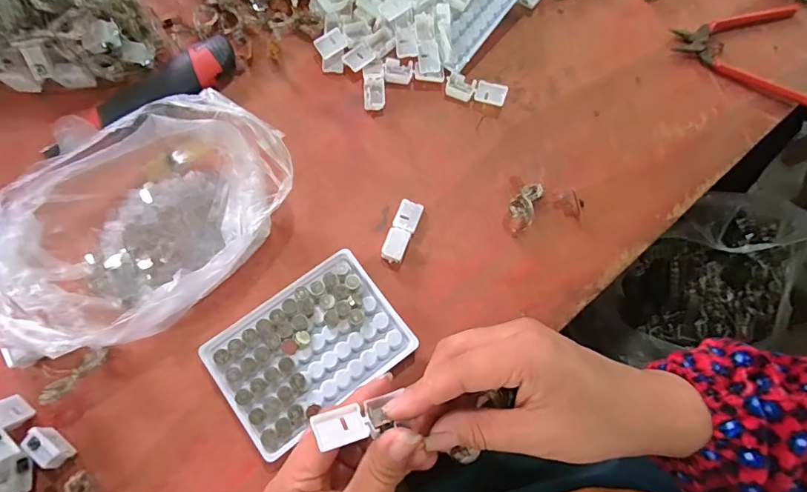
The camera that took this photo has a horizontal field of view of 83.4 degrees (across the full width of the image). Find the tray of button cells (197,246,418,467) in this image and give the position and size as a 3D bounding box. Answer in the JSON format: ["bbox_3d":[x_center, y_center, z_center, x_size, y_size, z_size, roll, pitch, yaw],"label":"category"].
[{"bbox_3d":[-0.068,0.073,0.330,0.128,0.018,0.093,-35,79,-13],"label":"tray of button cells"}]

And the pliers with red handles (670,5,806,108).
[{"bbox_3d":[0.337,-0.193,0.448,0.129,0.018,0.115,7,73,-2],"label":"pliers with red handles"}]

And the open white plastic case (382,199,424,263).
[{"bbox_3d":[-0.001,-0.013,0.370,0.019,0.013,0.055,20,73,2],"label":"open white plastic case"}]

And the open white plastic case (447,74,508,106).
[{"bbox_3d":[0.067,-0.143,0.416,0.056,0.013,0.019,18,73,1],"label":"open white plastic case"}]

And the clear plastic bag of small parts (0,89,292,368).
[{"bbox_3d":[-0.185,-0.018,0.332,0.215,0.059,0.136,-39,78,-15],"label":"clear plastic bag of small parts"}]

